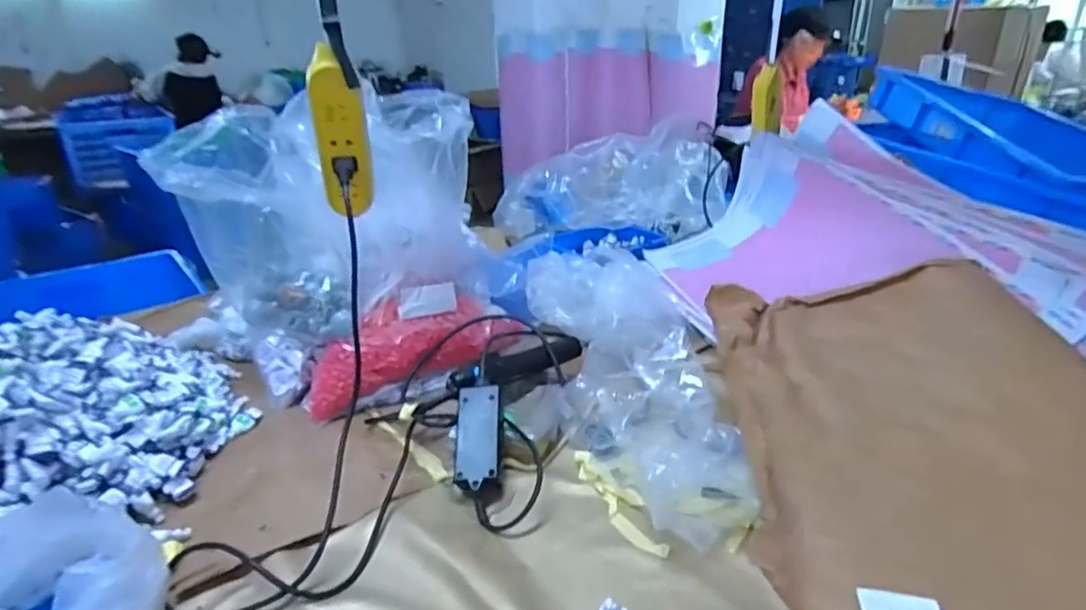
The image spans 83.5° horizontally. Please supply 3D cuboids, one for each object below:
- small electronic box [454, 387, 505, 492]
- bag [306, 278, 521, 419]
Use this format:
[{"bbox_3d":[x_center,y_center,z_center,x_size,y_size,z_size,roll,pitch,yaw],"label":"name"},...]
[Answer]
[{"bbox_3d":[-0.073,0.153,0.699,0.051,0.030,0.120,0,56,3],"label":"small electronic box"},{"bbox_3d":[-0.183,0.045,0.891,0.324,0.116,0.092,-21,31,-36],"label":"bag"}]

